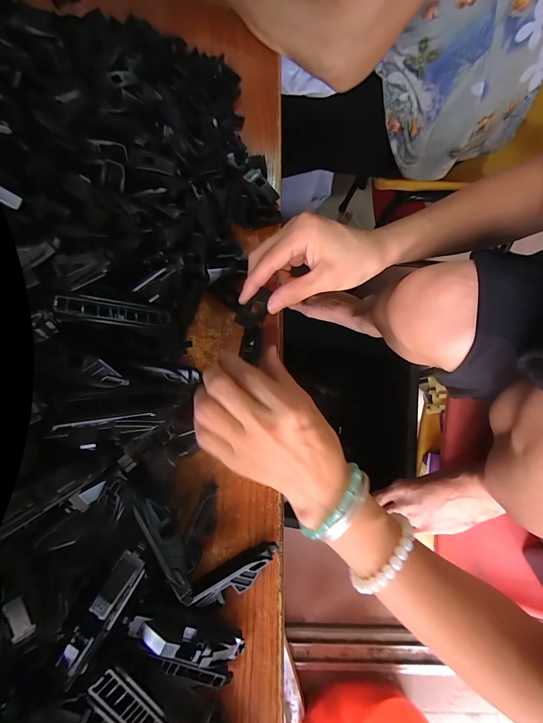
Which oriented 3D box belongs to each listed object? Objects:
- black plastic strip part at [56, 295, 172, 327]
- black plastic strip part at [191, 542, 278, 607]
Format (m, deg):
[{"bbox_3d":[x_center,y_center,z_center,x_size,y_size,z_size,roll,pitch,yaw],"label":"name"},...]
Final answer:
[{"bbox_3d":[-0.116,-0.037,0.223,0.074,0.006,0.018,5,70,-31],"label":"black plastic strip part"},{"bbox_3d":[-0.025,0.155,0.218,0.063,0.021,0.022,-26,74,-7],"label":"black plastic strip part"}]

